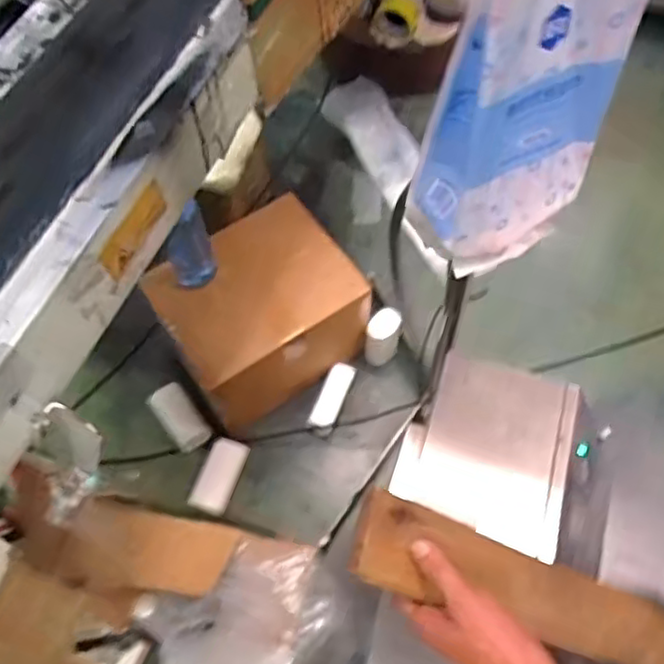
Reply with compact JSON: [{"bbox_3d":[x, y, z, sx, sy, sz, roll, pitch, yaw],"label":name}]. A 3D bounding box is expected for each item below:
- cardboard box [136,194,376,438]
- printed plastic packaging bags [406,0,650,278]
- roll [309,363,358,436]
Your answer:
[{"bbox_3d":[-0.126,-0.037,1.264,0.344,0.213,0.269,-32,67,-13],"label":"cardboard box"},{"bbox_3d":[0.155,-0.191,0.512,0.163,0.353,0.090,-35,68,-15],"label":"printed plastic packaging bags"},{"bbox_3d":[0.001,0.125,1.307,0.052,0.042,0.144,20,66,11],"label":"roll"}]

